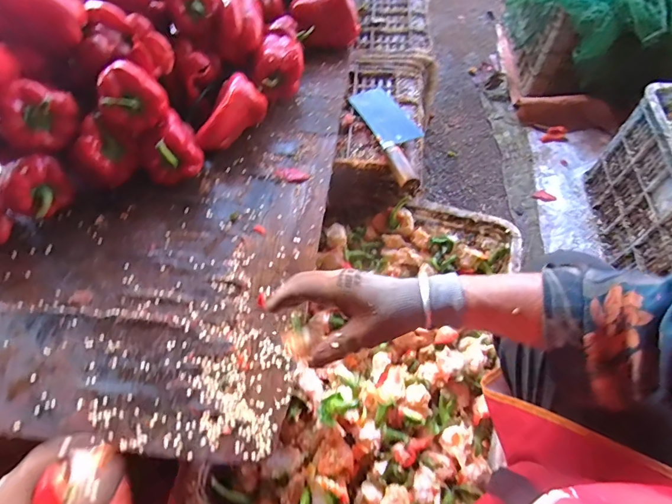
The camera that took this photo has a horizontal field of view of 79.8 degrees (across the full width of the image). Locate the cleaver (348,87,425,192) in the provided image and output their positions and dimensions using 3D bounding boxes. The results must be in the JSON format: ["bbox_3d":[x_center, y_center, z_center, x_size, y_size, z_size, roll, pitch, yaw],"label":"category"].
[{"bbox_3d":[0.103,-0.206,0.682,0.087,0.039,0.264,-16,60,-10],"label":"cleaver"}]

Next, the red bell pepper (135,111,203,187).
[{"bbox_3d":[-0.244,-0.148,0.592,0.082,0.079,0.075,-30,63,-17],"label":"red bell pepper"}]

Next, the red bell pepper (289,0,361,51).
[{"bbox_3d":[-0.019,-0.443,0.762,0.126,0.078,0.070,-12,59,-8],"label":"red bell pepper"}]

